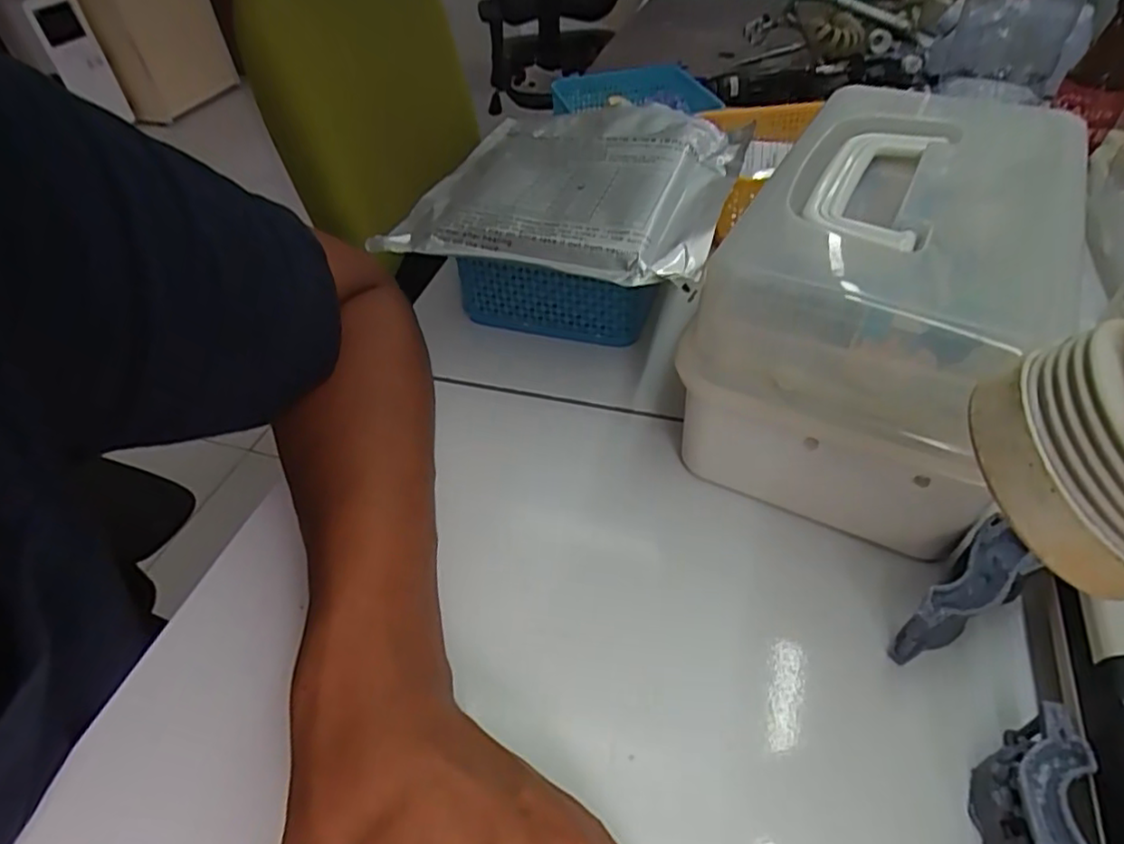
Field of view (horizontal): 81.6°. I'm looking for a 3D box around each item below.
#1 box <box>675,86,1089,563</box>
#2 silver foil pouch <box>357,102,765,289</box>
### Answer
[{"bbox_3d":[0.166,-0.063,0.341,0.155,0.131,0.212,24,51,26],"label":"box"},{"bbox_3d":[0.007,-0.160,0.432,0.201,0.036,0.184,13,48,15],"label":"silver foil pouch"}]

